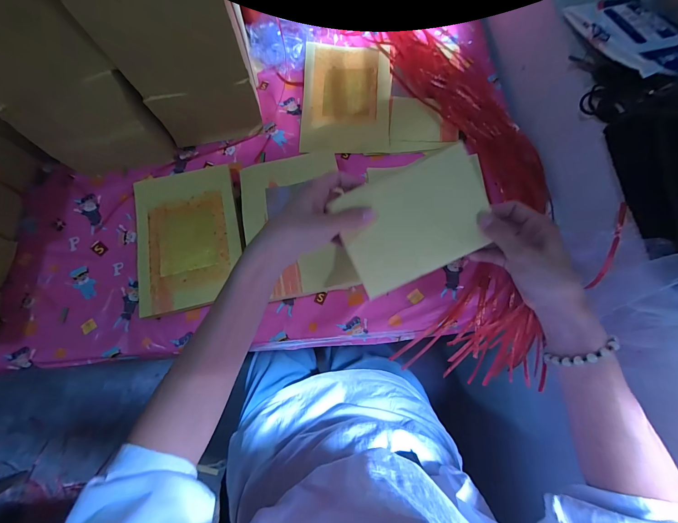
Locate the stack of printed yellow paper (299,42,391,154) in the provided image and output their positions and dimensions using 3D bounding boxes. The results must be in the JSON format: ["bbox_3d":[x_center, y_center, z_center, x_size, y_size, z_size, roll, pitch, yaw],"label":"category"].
[{"bbox_3d":[0.013,-0.300,0.548,0.161,0.012,0.224,0,79,3],"label":"stack of printed yellow paper"}]

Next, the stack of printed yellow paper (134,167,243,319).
[{"bbox_3d":[-0.237,-0.038,0.472,0.159,0.020,0.222,-13,74,-2],"label":"stack of printed yellow paper"}]

